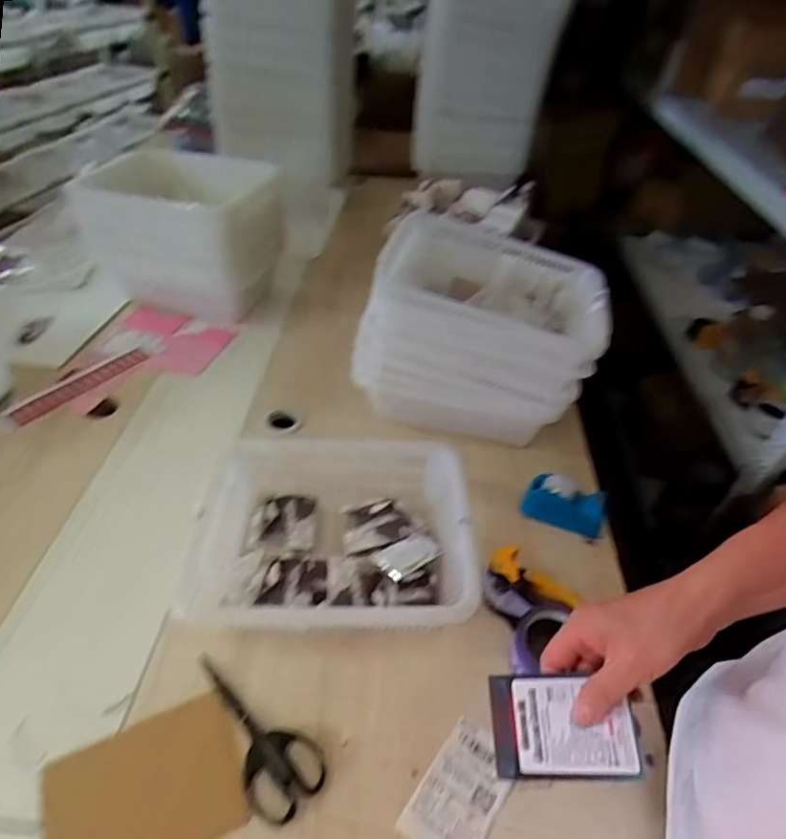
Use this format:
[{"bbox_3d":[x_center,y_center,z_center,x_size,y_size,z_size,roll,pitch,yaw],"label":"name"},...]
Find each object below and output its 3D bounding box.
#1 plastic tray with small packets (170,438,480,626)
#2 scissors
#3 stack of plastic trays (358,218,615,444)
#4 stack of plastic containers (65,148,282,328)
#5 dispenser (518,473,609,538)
[{"bbox_3d":[-0.081,0.157,0.708,0.356,0.119,0.271,2,43,-1],"label":"plastic tray with small packets"},{"bbox_3d":[-0.159,0.339,0.592,0.196,0.009,0.078,35,52,30],"label":"scissors"},{"bbox_3d":[0.158,-0.141,0.922,0.348,0.287,0.313,16,44,12],"label":"stack of plastic trays"},{"bbox_3d":[-0.443,-0.410,1.181,0.334,0.292,0.271,14,44,10],"label":"stack of plastic containers"},{"bbox_3d":[0.256,0.126,0.804,0.117,0.062,0.059,15,44,14],"label":"dispenser"}]

